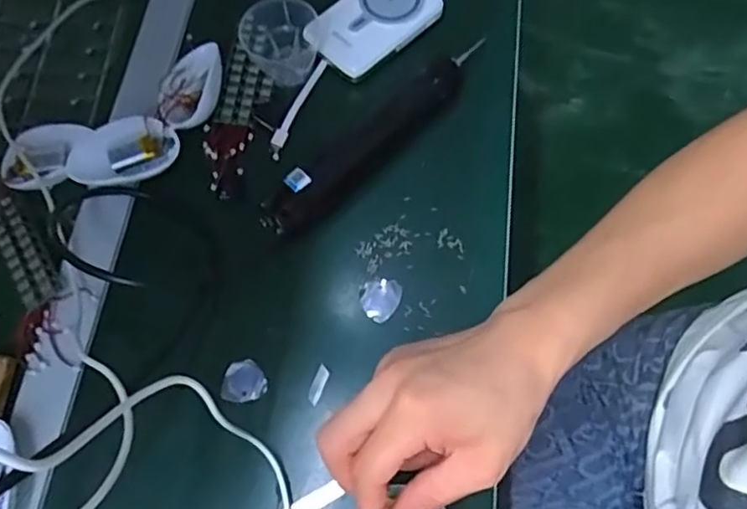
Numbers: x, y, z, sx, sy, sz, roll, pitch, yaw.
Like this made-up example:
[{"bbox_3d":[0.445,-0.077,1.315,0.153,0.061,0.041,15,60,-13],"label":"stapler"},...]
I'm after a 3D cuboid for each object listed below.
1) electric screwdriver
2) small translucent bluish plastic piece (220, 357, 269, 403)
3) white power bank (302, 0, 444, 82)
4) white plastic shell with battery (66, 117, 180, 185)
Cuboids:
[{"bbox_3d":[0.002,-0.100,0.486,0.238,0.032,0.044,-42,74,-14],"label":"electric screwdriver"},{"bbox_3d":[-0.094,0.091,0.436,0.032,0.004,0.029,-19,70,-6],"label":"small translucent bluish plastic piece"},{"bbox_3d":[0.000,-0.204,0.533,0.074,0.018,0.111,41,75,15],"label":"white power bank"},{"bbox_3d":[-0.200,-0.080,0.487,0.083,0.023,0.047,-17,70,-6],"label":"white plastic shell with battery"}]

